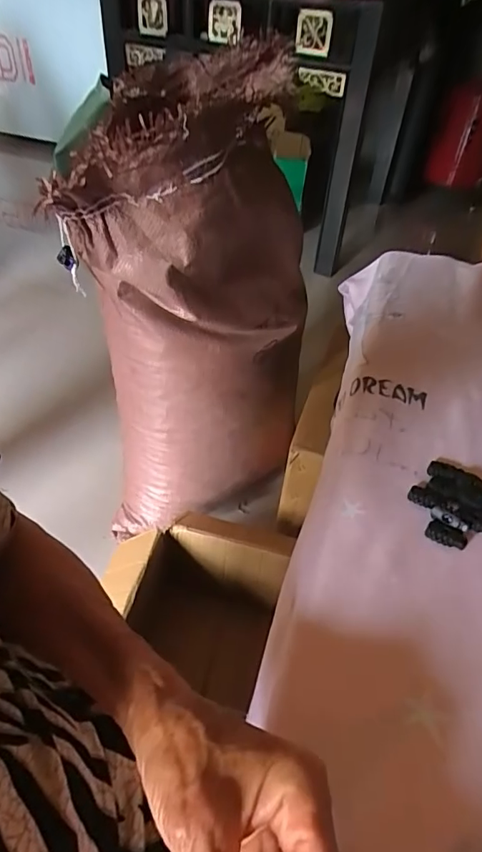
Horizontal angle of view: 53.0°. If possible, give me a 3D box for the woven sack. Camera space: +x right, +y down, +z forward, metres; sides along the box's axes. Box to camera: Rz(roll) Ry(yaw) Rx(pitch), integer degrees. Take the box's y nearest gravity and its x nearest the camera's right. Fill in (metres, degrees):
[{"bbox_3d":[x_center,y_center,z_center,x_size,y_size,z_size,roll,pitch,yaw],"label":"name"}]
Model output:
[{"bbox_3d":[-0.064,-0.108,0.730,0.321,0.654,0.196,-24,50,-26],"label":"woven sack"}]

